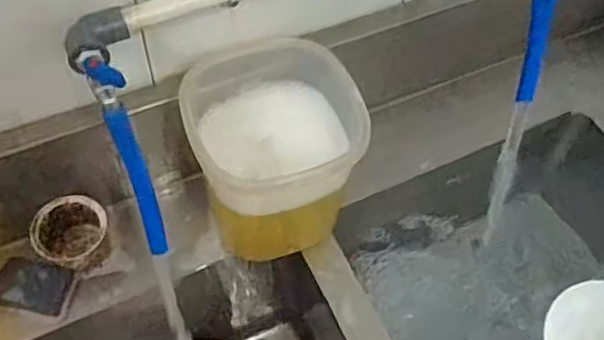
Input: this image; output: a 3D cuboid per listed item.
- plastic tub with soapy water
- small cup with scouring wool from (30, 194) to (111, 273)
[{"bbox_3d":[-0.035,-0.021,0.668,0.156,0.180,0.158,-19,59,-14],"label":"plastic tub with soapy water"},{"bbox_3d":[-0.244,0.074,0.686,0.074,0.055,0.074,1,56,-2],"label":"small cup with scouring wool"}]

